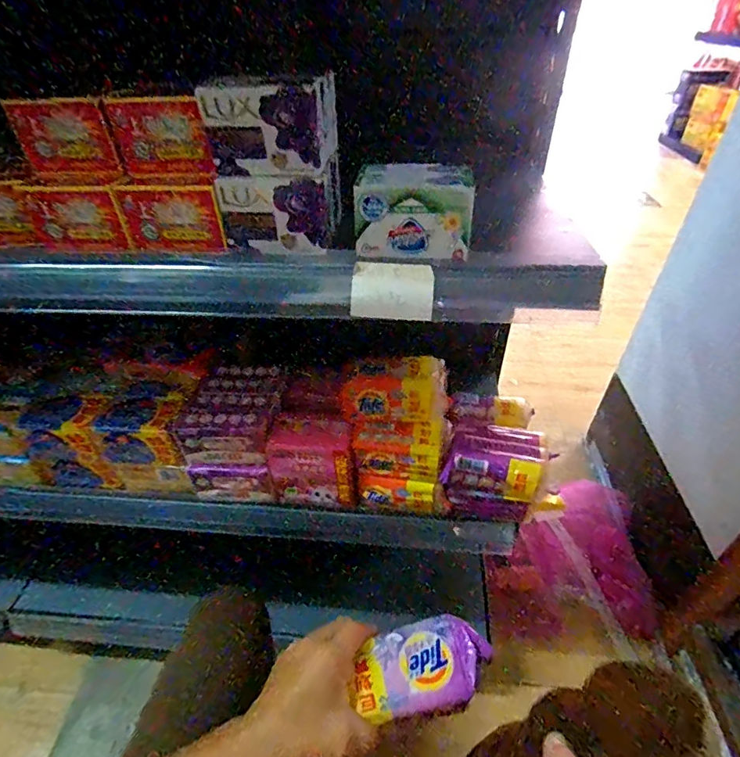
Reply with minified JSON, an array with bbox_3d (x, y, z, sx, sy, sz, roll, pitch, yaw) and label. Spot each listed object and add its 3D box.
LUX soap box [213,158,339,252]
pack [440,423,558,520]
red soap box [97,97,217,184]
[{"bbox_3d":[-0.081,-0.147,0.396,0.094,0.059,0.043,-9,41,-9],"label":"LUX soap box"},{"bbox_3d":[0.156,0.125,0.579,0.119,0.127,0.072,12,42,16],"label":"pack"},{"bbox_3d":[-0.182,-0.207,0.396,0.080,0.061,0.026,-10,41,-10],"label":"red soap box"}]

